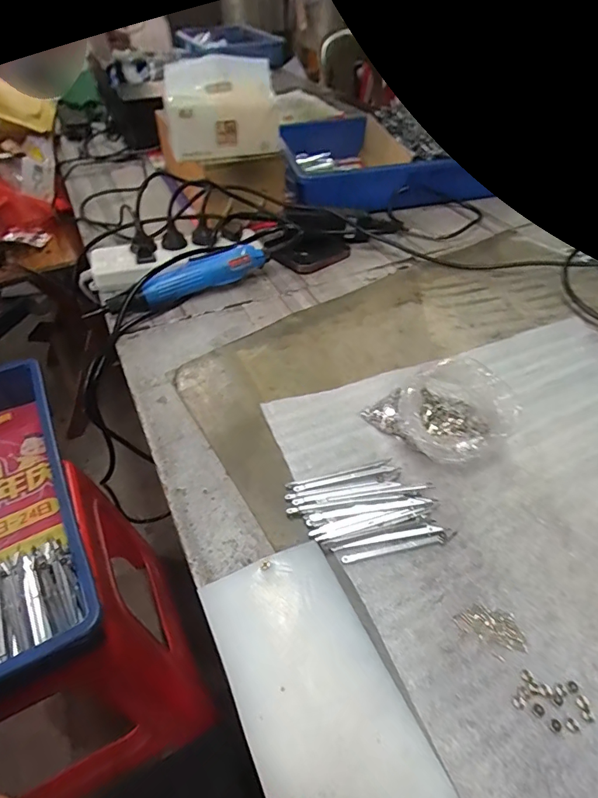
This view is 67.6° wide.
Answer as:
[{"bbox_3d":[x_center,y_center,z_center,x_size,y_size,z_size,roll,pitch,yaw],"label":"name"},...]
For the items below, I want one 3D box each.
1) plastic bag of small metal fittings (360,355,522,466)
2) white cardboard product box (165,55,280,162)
[{"bbox_3d":[0.127,0.008,0.406,0.094,0.069,0.106,-20,49,-18],"label":"plastic bag of small metal fittings"},{"bbox_3d":[-0.109,-0.404,0.626,0.152,0.106,0.060,-17,49,-15],"label":"white cardboard product box"}]

